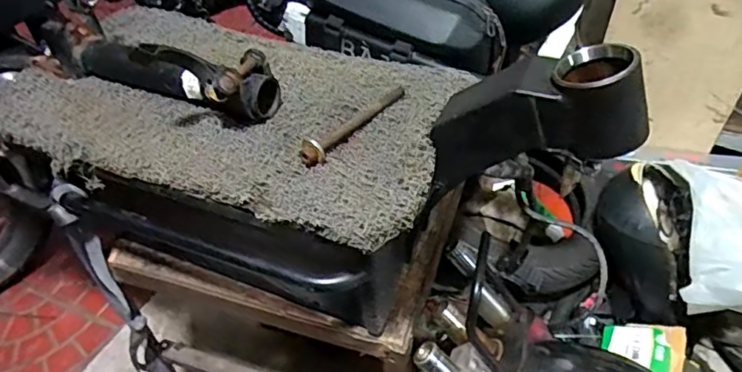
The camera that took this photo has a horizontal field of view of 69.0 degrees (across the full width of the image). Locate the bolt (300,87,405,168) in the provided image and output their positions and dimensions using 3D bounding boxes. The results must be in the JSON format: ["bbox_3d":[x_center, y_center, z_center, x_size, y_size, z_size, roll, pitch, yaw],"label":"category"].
[{"bbox_3d":[-0.012,-0.054,0.439,0.015,0.015,0.120,31,53,27],"label":"bolt"}]

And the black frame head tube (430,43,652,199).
[{"bbox_3d":[0.107,-0.046,0.369,0.150,0.071,0.057,-16,35,35],"label":"black frame head tube"}]

